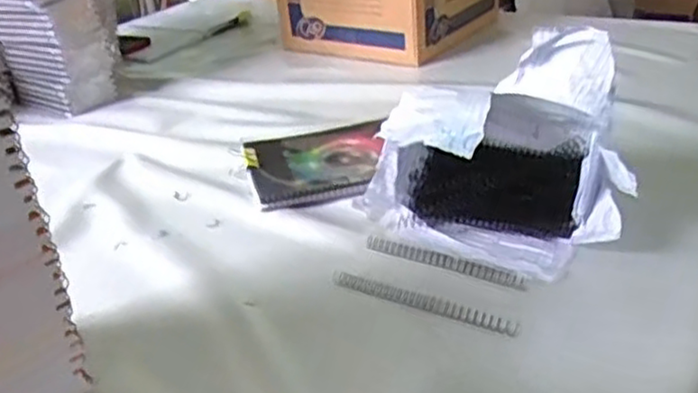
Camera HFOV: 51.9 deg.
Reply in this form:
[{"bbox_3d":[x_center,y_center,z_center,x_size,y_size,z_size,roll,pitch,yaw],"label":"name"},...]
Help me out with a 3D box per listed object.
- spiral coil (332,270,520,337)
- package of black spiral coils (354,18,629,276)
[{"bbox_3d":[0.059,0.085,0.584,0.163,0.010,0.014,13,34,31],"label":"spiral coil"},{"bbox_3d":[0.141,-0.050,0.652,0.223,0.171,0.158,13,34,30],"label":"package of black spiral coils"}]

